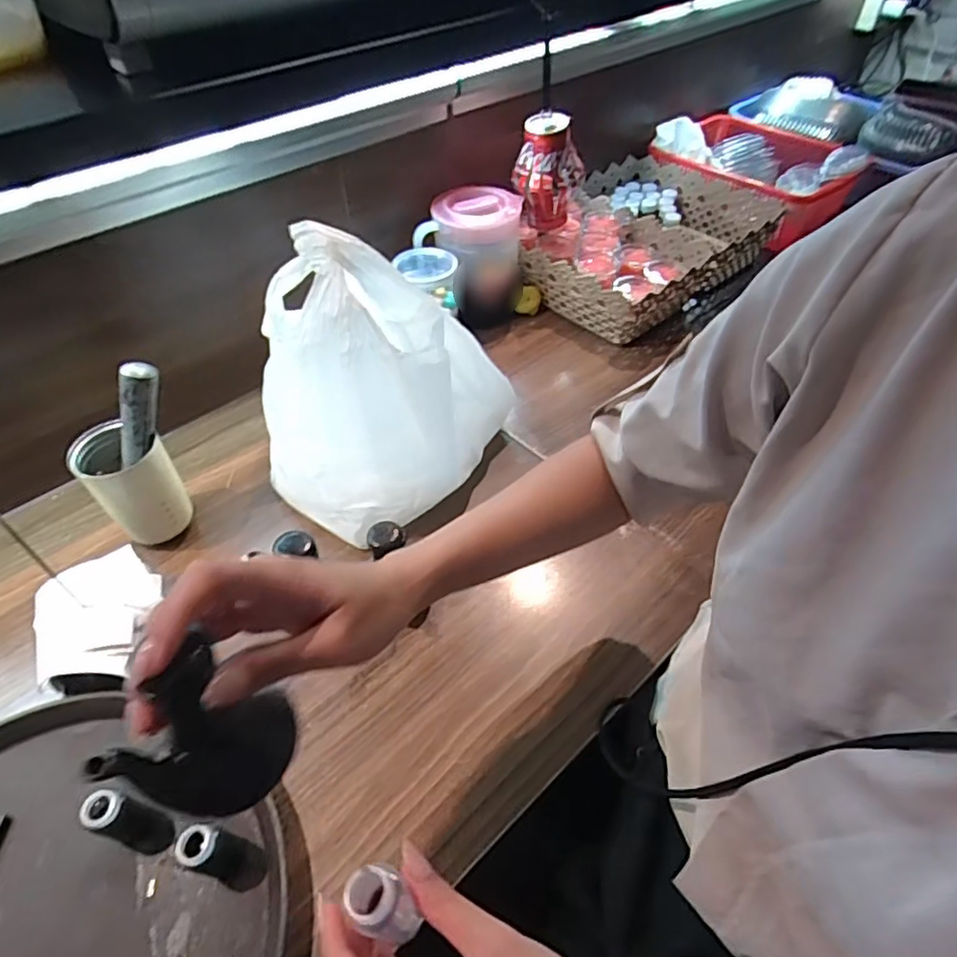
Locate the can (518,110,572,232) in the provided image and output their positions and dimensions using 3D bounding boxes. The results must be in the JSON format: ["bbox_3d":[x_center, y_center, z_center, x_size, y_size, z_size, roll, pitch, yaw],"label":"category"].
[{"bbox_3d":[0.084,-0.405,0.806,0.070,0.137,0.057,4,48,4],"label":"can"}]

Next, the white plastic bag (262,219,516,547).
[{"bbox_3d":[-0.102,-0.098,0.603,0.197,0.257,0.232,17,50,16],"label":"white plastic bag"}]

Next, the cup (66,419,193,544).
[{"bbox_3d":[-0.333,0.009,0.593,0.074,0.123,0.070,0,48,0],"label":"cup"}]

